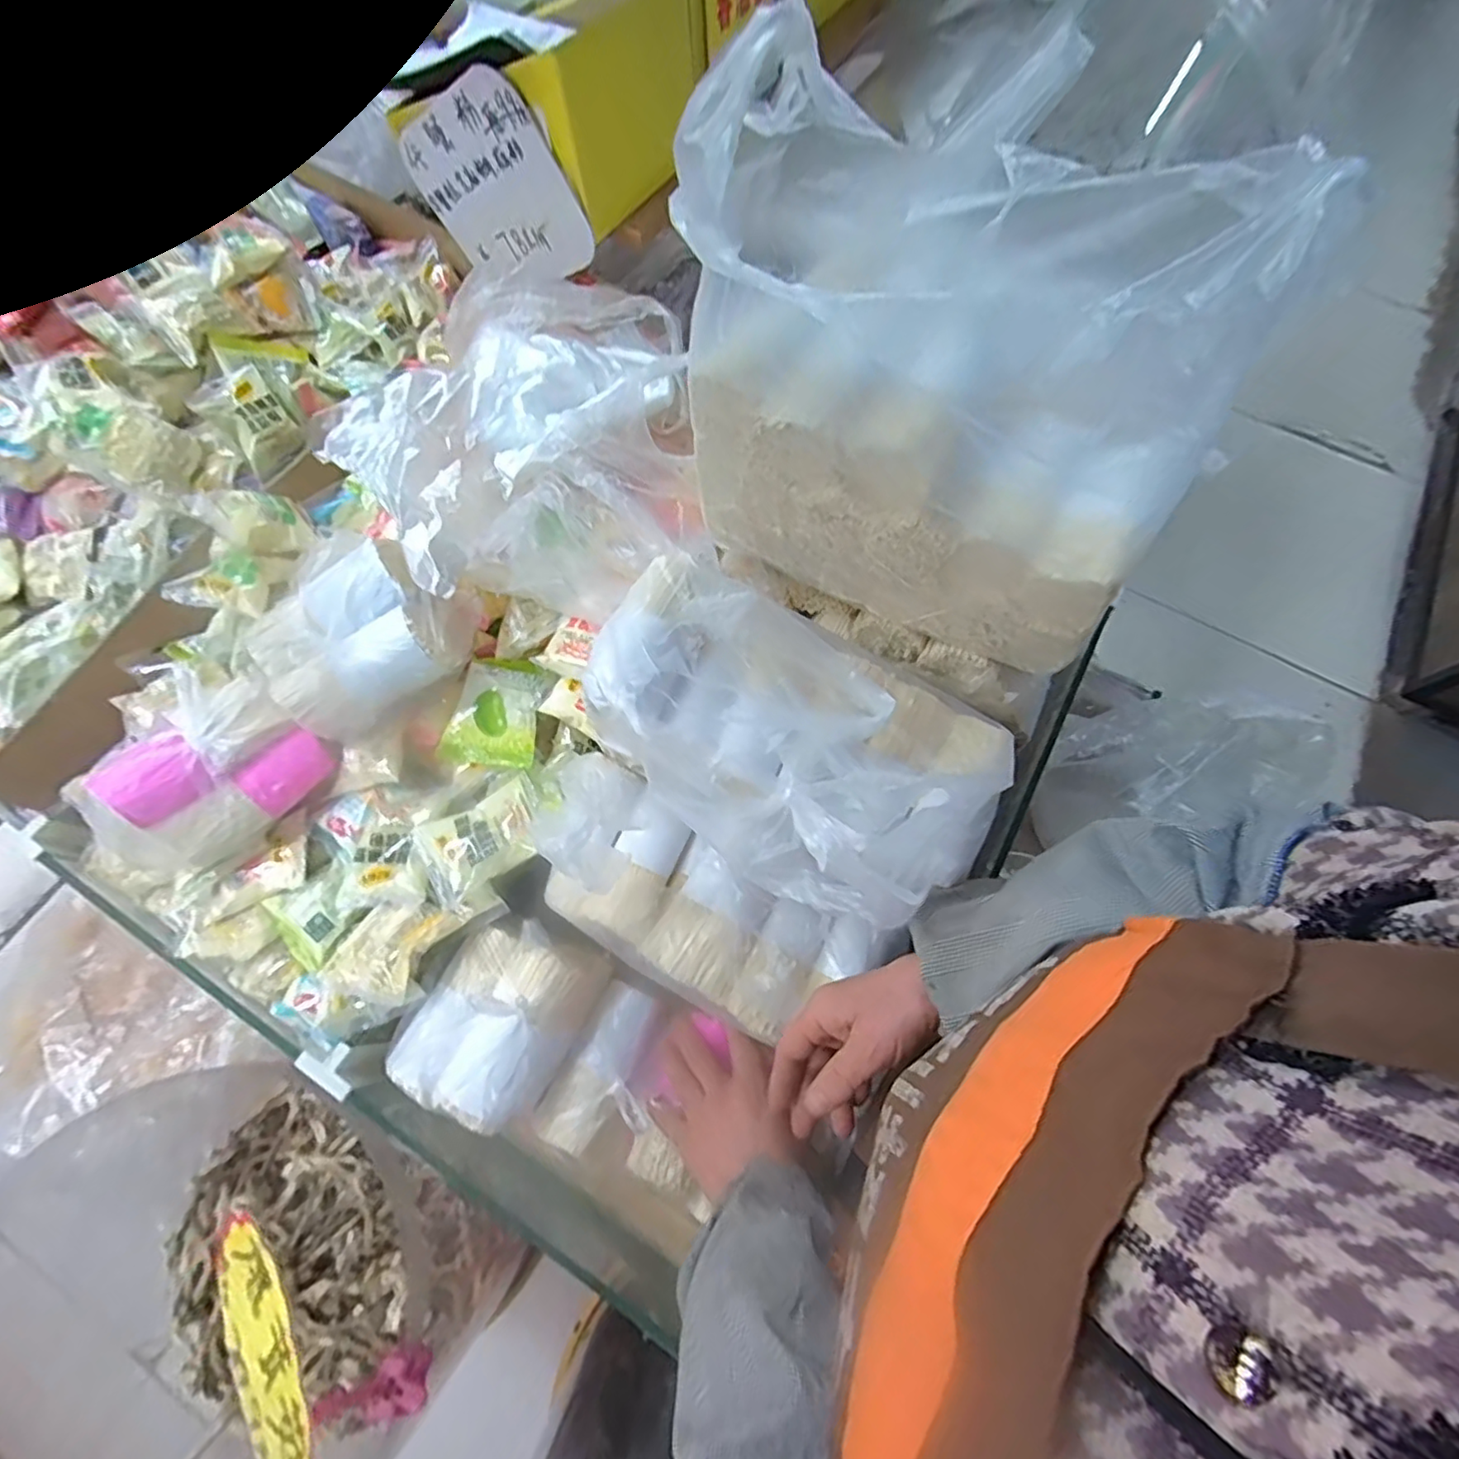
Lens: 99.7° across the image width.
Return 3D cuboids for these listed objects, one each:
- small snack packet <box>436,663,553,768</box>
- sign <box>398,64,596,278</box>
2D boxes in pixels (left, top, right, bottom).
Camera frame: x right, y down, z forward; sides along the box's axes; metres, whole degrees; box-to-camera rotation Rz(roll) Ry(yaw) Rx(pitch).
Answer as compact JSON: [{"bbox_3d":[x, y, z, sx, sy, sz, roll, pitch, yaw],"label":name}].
[{"bbox_3d":[-0.207,-0.018,0.548,0.074,0.020,0.097,7,69,1],"label":"small snack packet"},{"bbox_3d":[-0.234,-0.537,0.620,0.190,0.154,0.006,12,61,36],"label":"sign"}]

